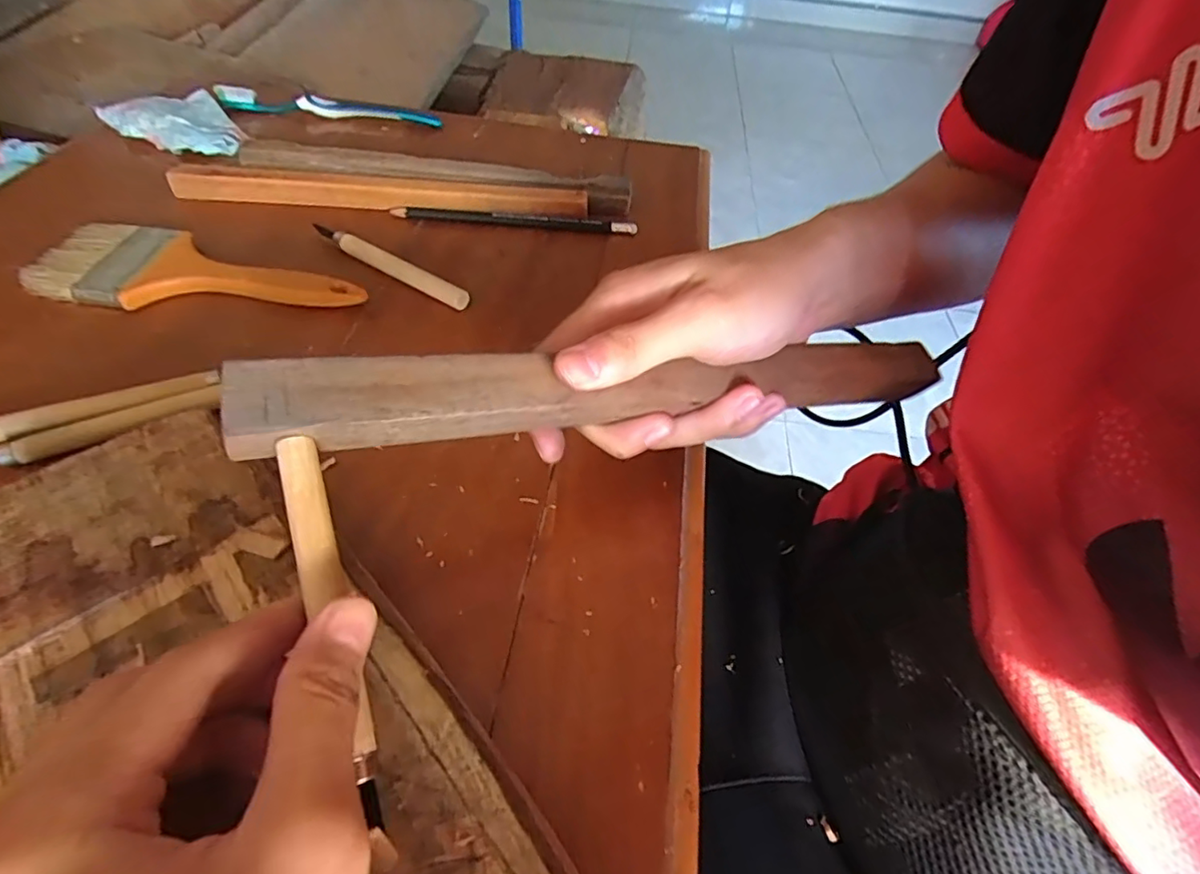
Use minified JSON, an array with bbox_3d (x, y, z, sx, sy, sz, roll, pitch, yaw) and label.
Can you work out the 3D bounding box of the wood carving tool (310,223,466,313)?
[{"bbox_3d":[-0.138,-0.113,0.378,0.129,0.011,0.009,29,54,17],"label":"wood carving tool"}]

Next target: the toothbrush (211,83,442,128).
[{"bbox_3d":[-0.244,-0.298,0.523,0.201,0.019,0.017,7,50,0],"label":"toothbrush"}]

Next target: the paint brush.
[{"bbox_3d":[-0.244,-0.098,0.355,0.195,0.017,0.065,9,50,2],"label":"paint brush"}]

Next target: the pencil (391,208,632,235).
[{"bbox_3d":[-0.062,-0.159,0.424,0.175,0.010,0.011,4,50,-3],"label":"pencil"}]

